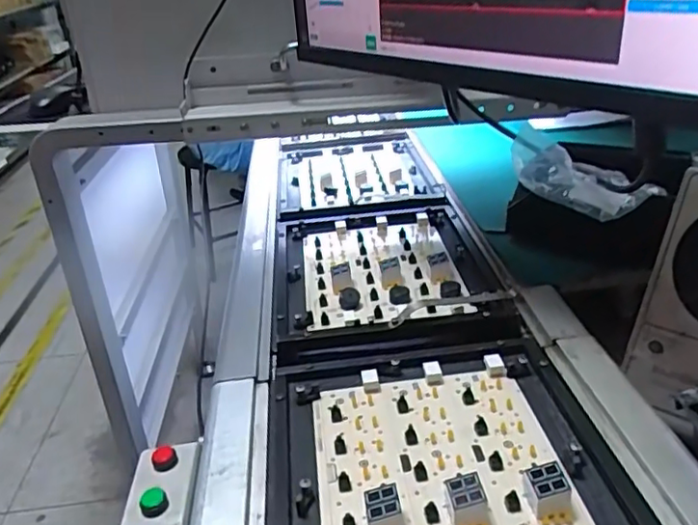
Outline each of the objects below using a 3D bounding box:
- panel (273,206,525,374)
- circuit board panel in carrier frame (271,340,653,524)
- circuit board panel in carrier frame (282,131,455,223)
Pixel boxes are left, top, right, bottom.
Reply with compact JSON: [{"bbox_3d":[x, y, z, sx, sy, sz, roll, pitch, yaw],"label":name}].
[{"bbox_3d":[0.037,0.003,0.659,0.232,0.019,0.306,-5,27,-3],"label":"panel"},{"bbox_3d":[0.062,0.139,0.402,0.225,0.025,0.262,-6,27,-4],"label":"circuit board panel in carrier frame"},{"bbox_3d":[0.006,-0.145,0.935,0.228,0.019,0.316,-6,30,0],"label":"circuit board panel in carrier frame"}]

